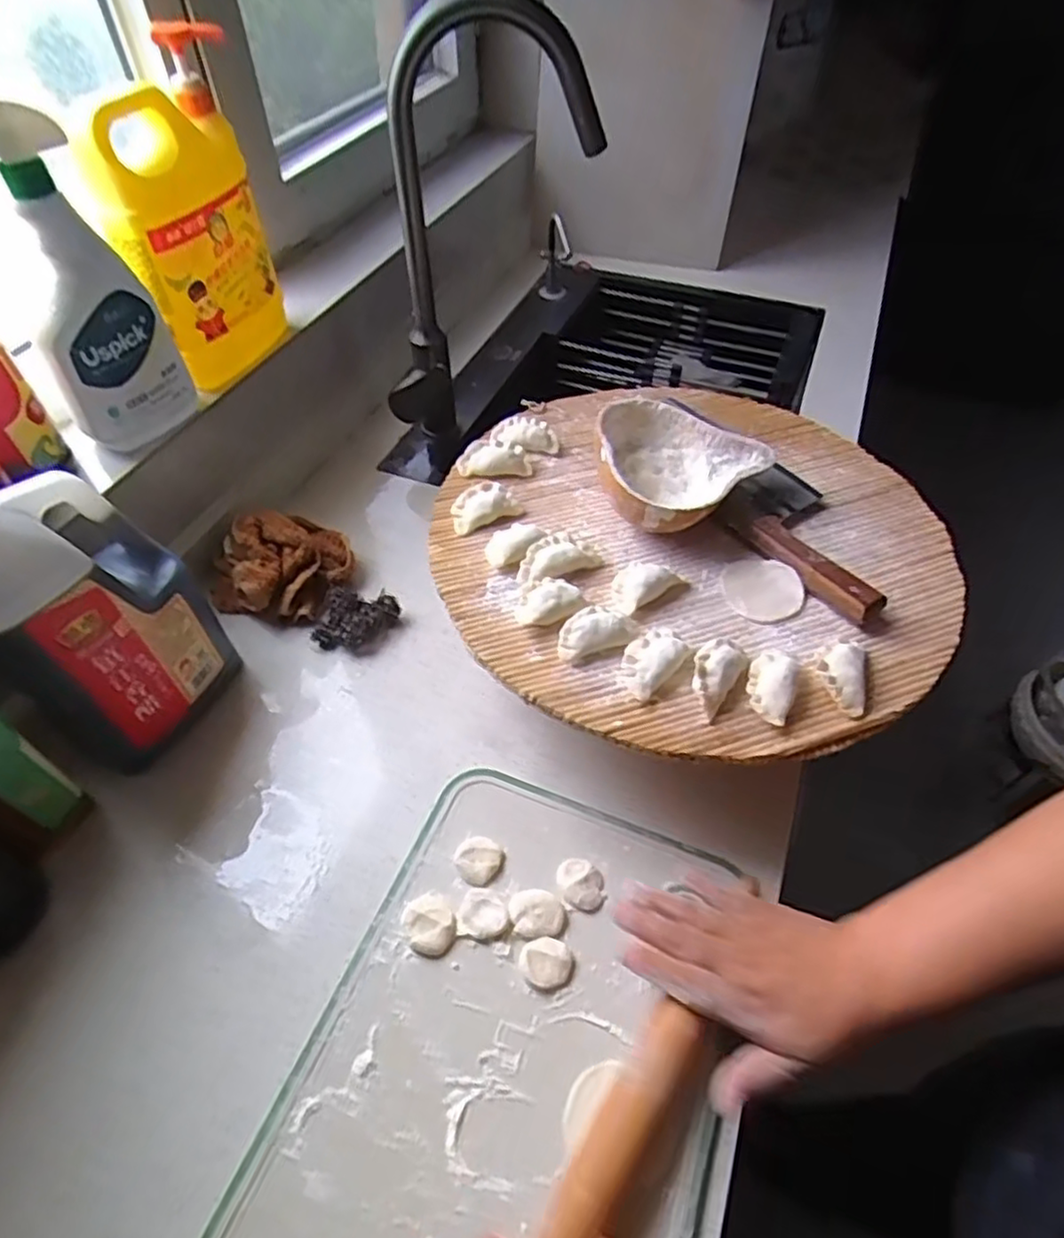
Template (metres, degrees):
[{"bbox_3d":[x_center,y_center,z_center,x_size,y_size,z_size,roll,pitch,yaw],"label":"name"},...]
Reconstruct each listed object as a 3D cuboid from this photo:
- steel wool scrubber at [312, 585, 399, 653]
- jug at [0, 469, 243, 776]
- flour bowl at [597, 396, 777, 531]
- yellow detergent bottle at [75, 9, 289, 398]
[{"bbox_3d":[-0.168,0.002,0.647,0.074,0.031,0.057,9,50,10],"label":"steel wool scrubber"},{"bbox_3d":[-0.319,-0.003,0.507,0.083,0.262,0.138,23,54,21],"label":"jug"},{"bbox_3d":[0.111,-0.117,0.566,0.126,0.070,0.124,0,51,0],"label":"flour bowl"},{"bbox_3d":[-0.304,-0.340,0.627,0.067,0.252,0.171,15,53,13],"label":"yellow detergent bottle"}]

